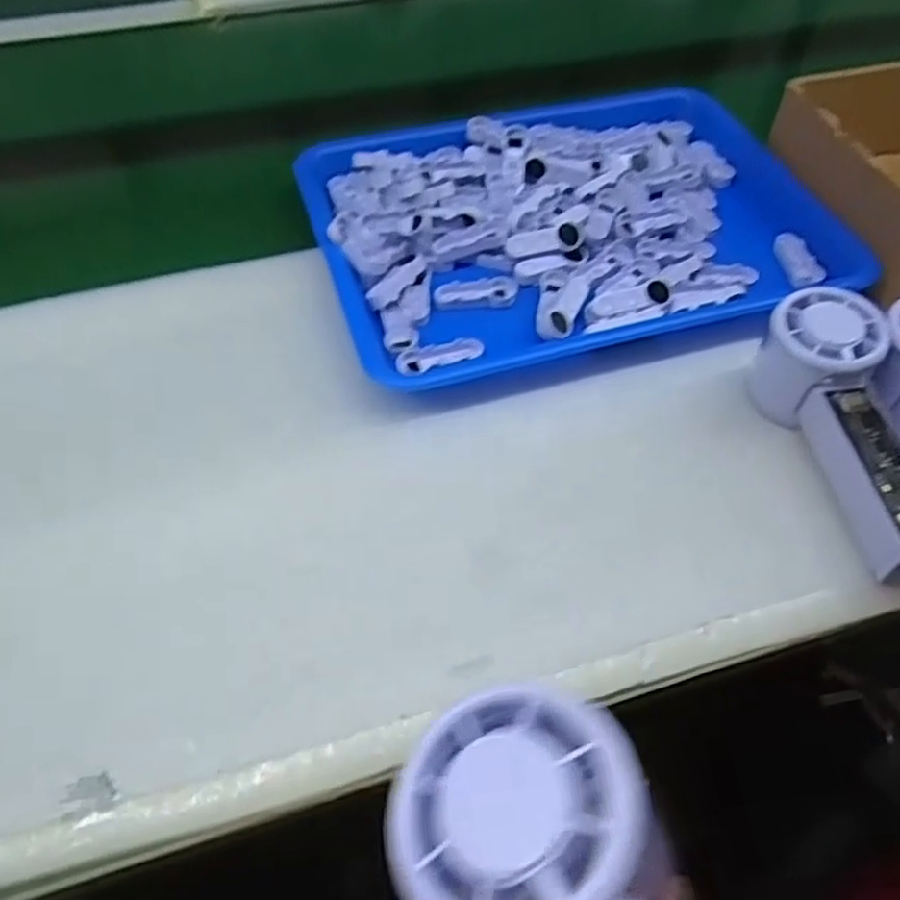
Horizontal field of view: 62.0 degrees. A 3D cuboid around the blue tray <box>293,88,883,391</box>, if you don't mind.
[{"bbox_3d":[0.079,-0.159,0.513,0.329,0.031,0.240,-13,54,-11],"label":"blue tray"}]

